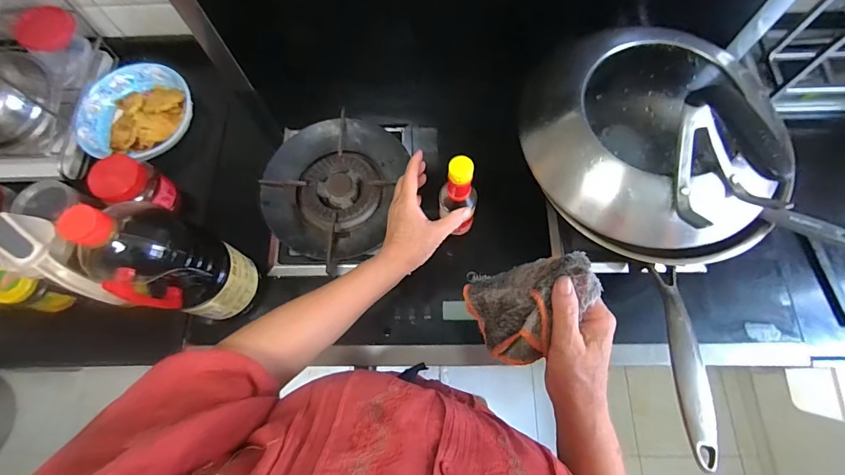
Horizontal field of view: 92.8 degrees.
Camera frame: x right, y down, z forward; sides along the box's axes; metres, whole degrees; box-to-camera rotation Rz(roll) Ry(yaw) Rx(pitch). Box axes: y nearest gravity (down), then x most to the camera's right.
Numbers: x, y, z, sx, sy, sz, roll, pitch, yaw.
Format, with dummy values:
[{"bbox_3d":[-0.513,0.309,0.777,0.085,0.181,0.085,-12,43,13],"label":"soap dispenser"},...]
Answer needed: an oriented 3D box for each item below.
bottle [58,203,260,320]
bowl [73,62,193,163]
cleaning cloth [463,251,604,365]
[{"bbox_3d":[-0.299,0.030,0.479,0.089,0.252,0.100,27,74,12],"label":"bottle"},{"bbox_3d":[-0.497,-0.223,0.711,0.178,0.044,0.190,-1,70,2],"label":"bowl"},{"bbox_3d":[0.108,0.069,0.392,0.110,0.090,0.091,-12,70,-2],"label":"cleaning cloth"}]

